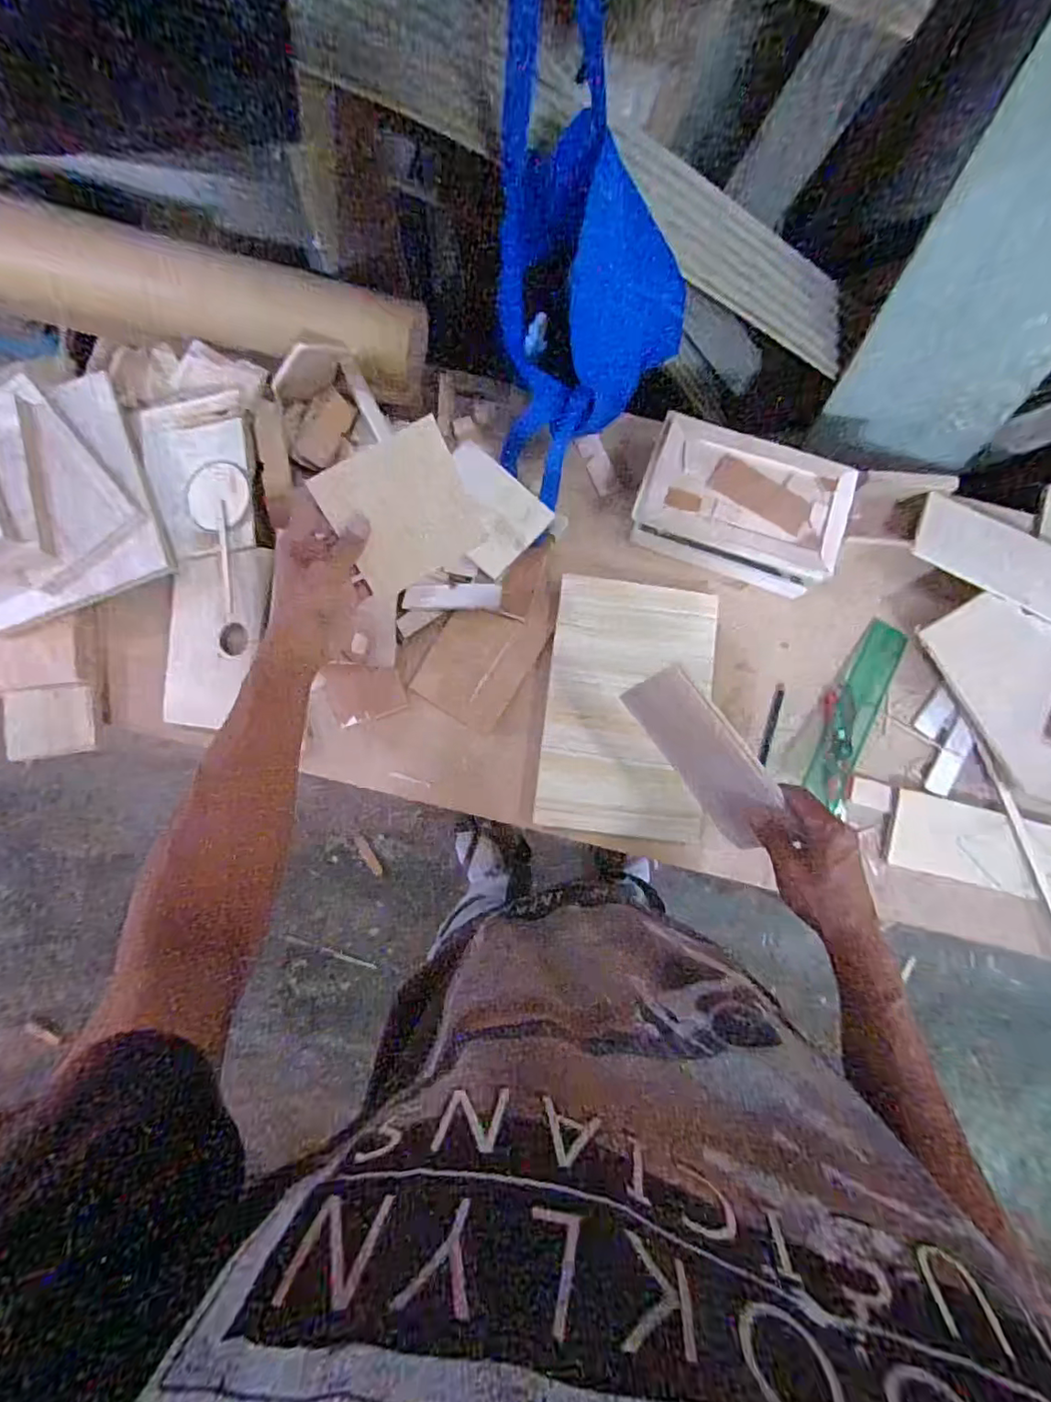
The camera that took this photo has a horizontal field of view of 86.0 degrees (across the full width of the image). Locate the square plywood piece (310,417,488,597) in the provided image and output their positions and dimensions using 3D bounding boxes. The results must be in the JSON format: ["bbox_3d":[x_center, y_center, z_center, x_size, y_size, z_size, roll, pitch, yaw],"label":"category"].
[{"bbox_3d":[-0.105,-0.168,0.505,0.119,0.124,0.006,-32,44,-8],"label":"square plywood piece"}]

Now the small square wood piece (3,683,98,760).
[{"bbox_3d":[-0.513,0.024,0.607,0.080,0.012,0.071,-8,92,-18],"label":"small square wood piece"}]

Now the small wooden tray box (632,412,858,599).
[{"bbox_3d":[0.246,-0.223,0.648,0.229,0.064,0.139,19,81,1],"label":"small wooden tray box"}]

